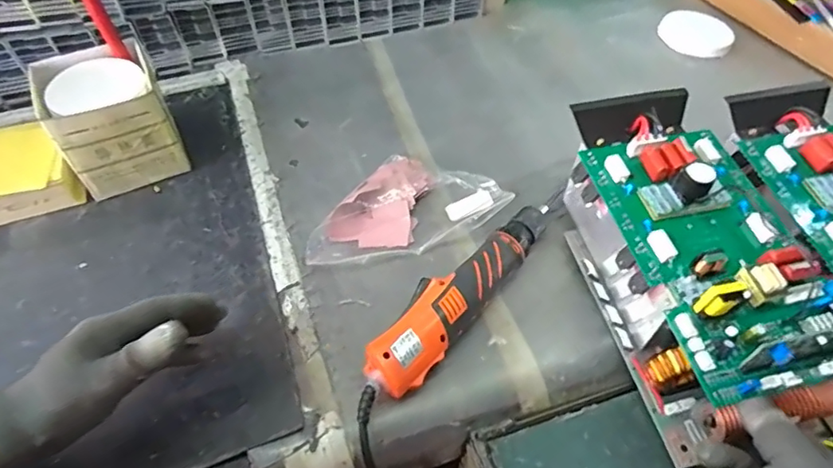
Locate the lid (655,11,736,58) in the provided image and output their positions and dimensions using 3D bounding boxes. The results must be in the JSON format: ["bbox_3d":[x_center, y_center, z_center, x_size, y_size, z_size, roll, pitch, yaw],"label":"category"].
[{"bbox_3d":[0.399,-0.287,0.748,0.098,0.021,0.098,0,54,0],"label":"lid"}]

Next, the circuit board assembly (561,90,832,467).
[{"bbox_3d":[0.219,0.016,0.439,0.123,0.127,0.273,-11,54,-8],"label":"circuit board assembly"}]

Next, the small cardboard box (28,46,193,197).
[{"bbox_3d":[-0.330,-0.122,0.569,0.115,0.111,0.112,-25,58,-18],"label":"small cardboard box"}]

